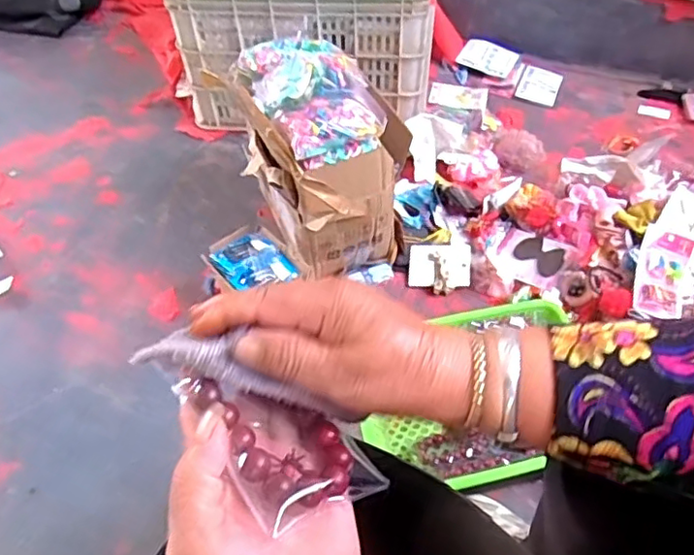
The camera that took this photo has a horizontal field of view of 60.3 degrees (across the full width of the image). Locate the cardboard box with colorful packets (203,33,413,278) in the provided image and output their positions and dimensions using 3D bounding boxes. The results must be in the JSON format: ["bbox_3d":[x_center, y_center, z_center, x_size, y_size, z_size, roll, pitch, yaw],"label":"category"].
[{"bbox_3d":[-0.058,-0.172,0.950,0.190,0.329,0.269,-31,56,-21],"label":"cardboard box with colorful packets"}]

